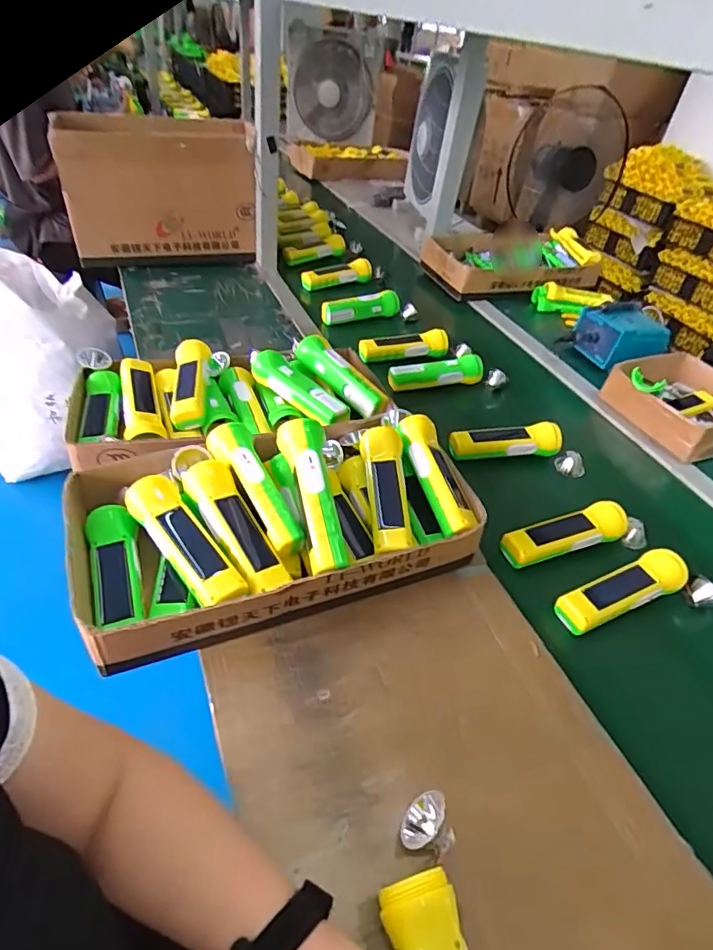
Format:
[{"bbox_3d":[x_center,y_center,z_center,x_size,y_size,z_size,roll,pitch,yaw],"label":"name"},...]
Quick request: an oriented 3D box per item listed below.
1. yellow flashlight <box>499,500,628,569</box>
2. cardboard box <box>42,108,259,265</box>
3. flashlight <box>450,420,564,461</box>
[{"bbox_3d":[0.265,0.073,0.659,0.180,0.033,0.046,-10,44,-19],"label":"yellow flashlight"},{"bbox_3d":[-0.419,-0.608,1.142,0.386,0.272,0.227,-2,42,-13],"label":"cardboard box"},{"bbox_3d":[0.223,-0.054,0.792,0.165,0.043,0.050,-3,42,-12],"label":"flashlight"}]

